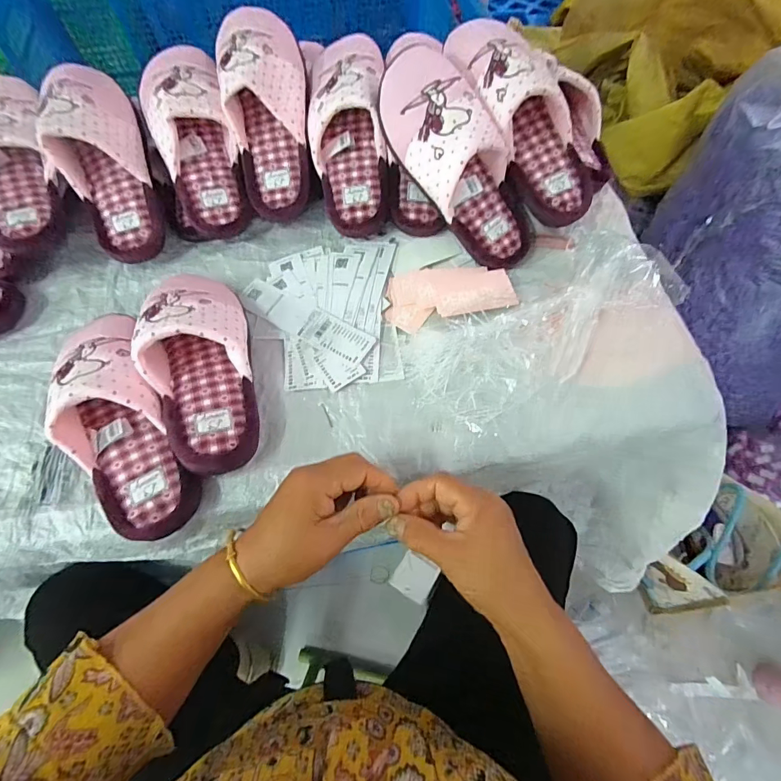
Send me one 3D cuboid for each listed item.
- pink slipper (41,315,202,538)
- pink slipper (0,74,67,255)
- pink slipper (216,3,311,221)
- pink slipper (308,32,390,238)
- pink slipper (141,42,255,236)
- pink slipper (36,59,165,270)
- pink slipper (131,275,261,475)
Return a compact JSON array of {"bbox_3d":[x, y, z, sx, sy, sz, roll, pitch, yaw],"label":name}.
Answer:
[{"bbox_3d":[-0.274,0.018,0.406,0.088,0.072,0.262,-28,67,-11],"label":"pink slipper"},{"bbox_3d":[-0.480,-0.287,0.517,0.108,0.082,0.252,-16,85,-6],"label":"pink slipper"},{"bbox_3d":[-0.157,-0.354,0.516,0.104,0.074,0.257,-7,99,-1],"label":"pink slipper"},{"bbox_3d":[-0.055,-0.330,0.517,0.097,0.078,0.256,-5,96,-1],"label":"pink slipper"},{"bbox_3d":[-0.253,-0.326,0.525,0.101,0.074,0.253,-15,95,-5],"label":"pink slipper"},{"bbox_3d":[-0.359,-0.285,0.506,0.099,0.078,0.249,-18,99,-6],"label":"pink slipper"},{"bbox_3d":[-0.205,-0.048,0.442,0.097,0.080,0.265,-15,65,-5],"label":"pink slipper"}]

